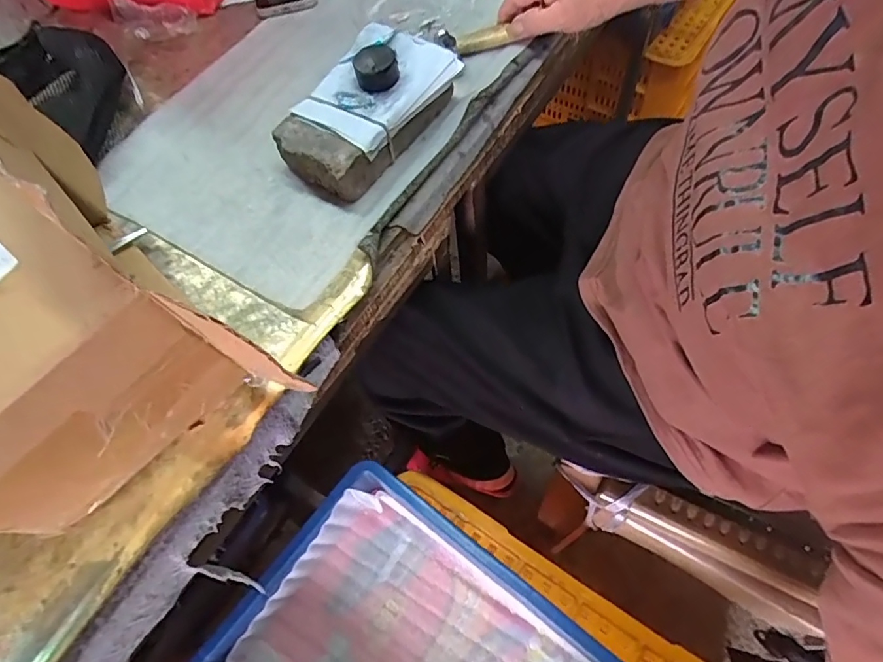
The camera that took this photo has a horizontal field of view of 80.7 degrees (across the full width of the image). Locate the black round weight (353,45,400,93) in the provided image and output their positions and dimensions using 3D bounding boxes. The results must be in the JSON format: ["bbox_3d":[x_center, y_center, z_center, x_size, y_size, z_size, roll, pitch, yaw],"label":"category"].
[{"bbox_3d":[-0.059,-0.239,0.466,0.037,0.025,0.045,-11,61,-1],"label":"black round weight"}]

